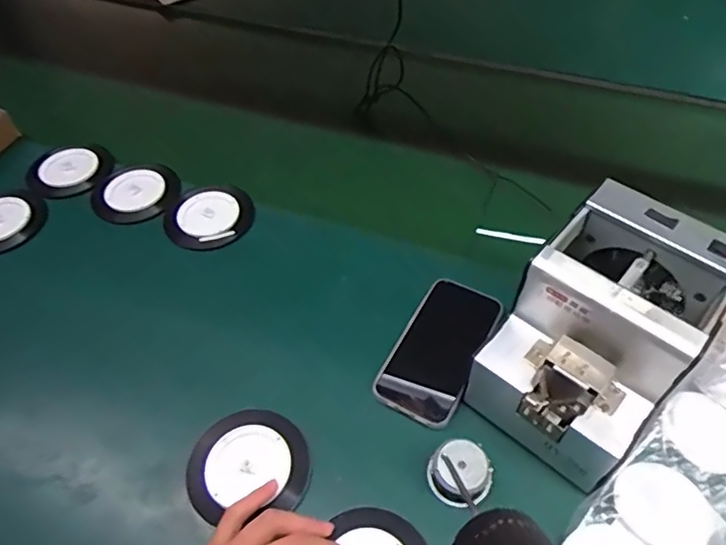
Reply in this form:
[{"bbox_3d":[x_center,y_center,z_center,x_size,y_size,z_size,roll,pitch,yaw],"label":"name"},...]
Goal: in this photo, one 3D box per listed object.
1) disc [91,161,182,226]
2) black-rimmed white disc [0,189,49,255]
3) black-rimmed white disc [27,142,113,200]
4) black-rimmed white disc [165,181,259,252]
[{"bbox_3d":[-0.274,-0.098,0.678,0.102,0.015,0.095,-1,51,1],"label":"disc"},{"bbox_3d":[-0.422,-0.058,0.649,0.095,0.018,0.088,-1,51,1],"label":"black-rimmed white disc"},{"bbox_3d":[-0.366,-0.132,0.701,0.095,0.017,0.088,-20,53,-13],"label":"black-rimmed white disc"},{"bbox_3d":[-0.176,-0.064,0.650,0.102,0.022,0.096,-1,51,1],"label":"black-rimmed white disc"}]

